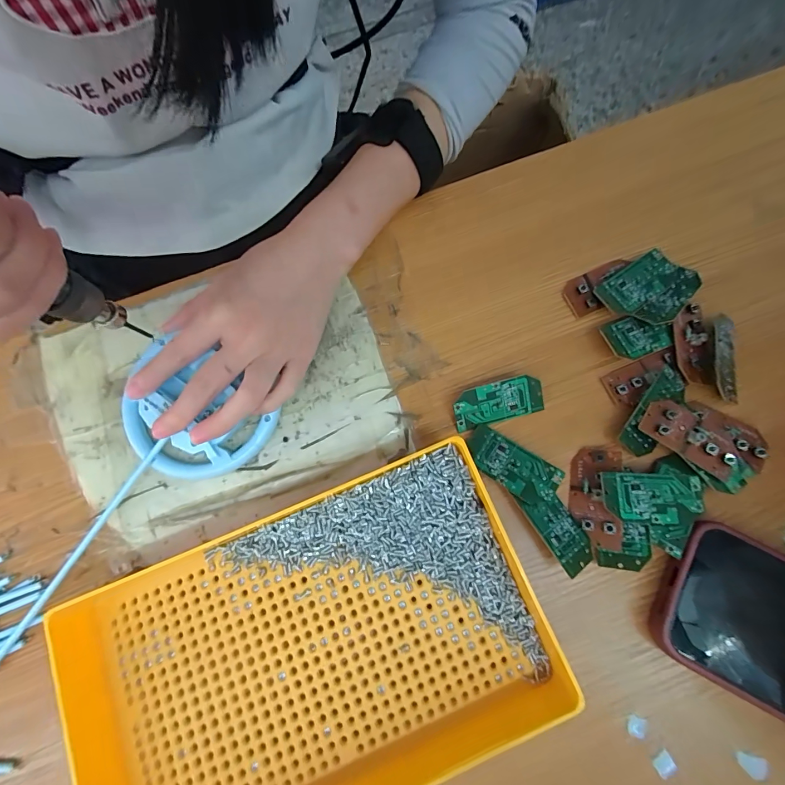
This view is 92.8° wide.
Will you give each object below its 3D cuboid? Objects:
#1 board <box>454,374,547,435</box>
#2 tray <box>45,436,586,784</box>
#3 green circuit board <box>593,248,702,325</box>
[{"bbox_3d":[0.070,0.007,0.251,0.059,0.004,0.028,-14,108,0],"label":"board"},{"bbox_3d":[-0.044,0.148,0.209,0.251,0.036,0.163,-22,77,-5],"label":"tray"},{"bbox_3d":[0.182,-0.072,0.265,0.065,0.010,0.047,-33,78,-7],"label":"green circuit board"}]

